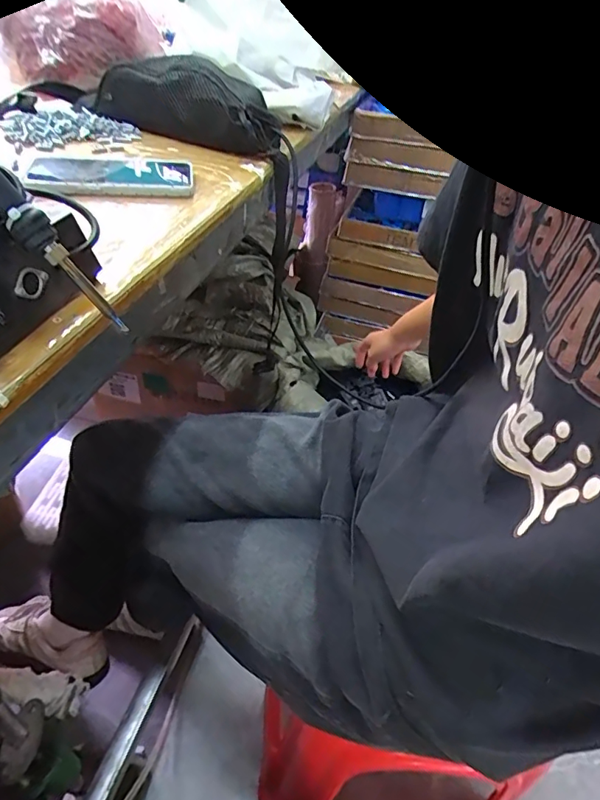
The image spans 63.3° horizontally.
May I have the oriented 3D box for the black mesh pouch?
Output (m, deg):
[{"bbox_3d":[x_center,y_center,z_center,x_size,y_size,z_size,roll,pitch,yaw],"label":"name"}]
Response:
[{"bbox_3d":[-0.147,-0.410,0.661,0.270,0.079,0.112,22,44,18],"label":"black mesh pouch"}]

